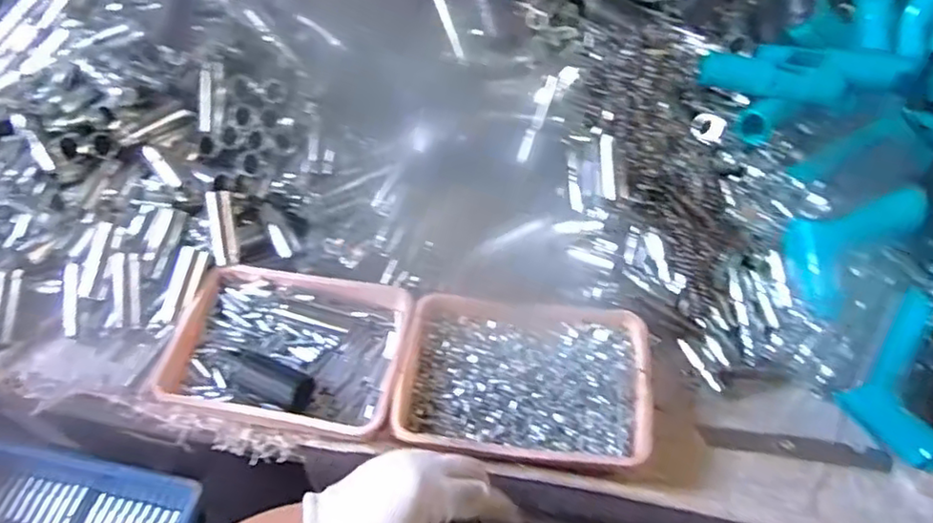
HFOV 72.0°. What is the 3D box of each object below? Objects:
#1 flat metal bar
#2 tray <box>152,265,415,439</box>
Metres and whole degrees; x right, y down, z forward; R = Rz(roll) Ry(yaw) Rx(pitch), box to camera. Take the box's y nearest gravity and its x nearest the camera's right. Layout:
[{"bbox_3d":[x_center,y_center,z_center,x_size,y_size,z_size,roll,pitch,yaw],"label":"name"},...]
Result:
[{"bbox_3d":[0.268,0.152,0.522,0.147,0.005,0.018,6,56,6],"label":"flat metal bar"},{"bbox_3d":[-0.155,0.076,0.566,0.204,0.036,0.142,7,56,7],"label":"tray"}]

